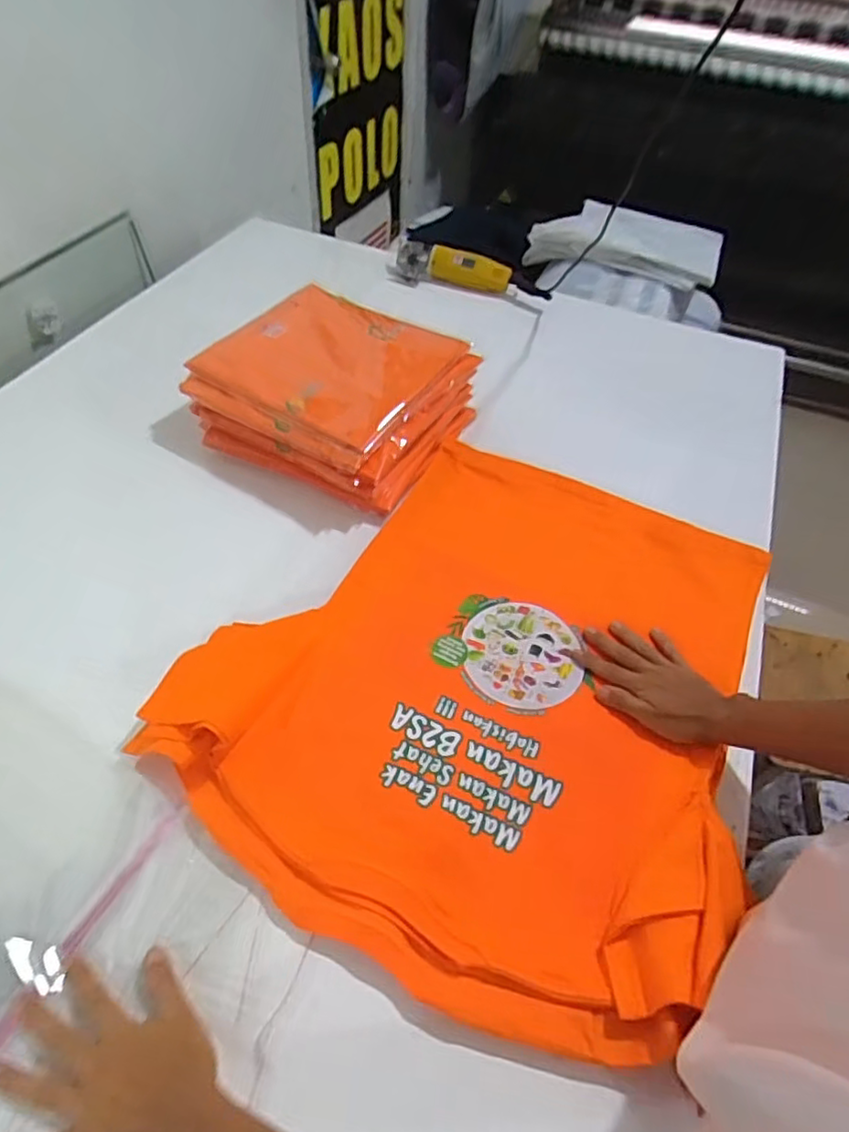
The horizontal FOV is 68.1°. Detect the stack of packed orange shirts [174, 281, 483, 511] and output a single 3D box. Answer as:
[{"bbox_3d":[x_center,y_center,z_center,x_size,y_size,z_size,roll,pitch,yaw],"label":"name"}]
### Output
[{"bbox_3d":[-0.142,-0.271,0.993,0.363,0.137,0.308,23,55,15],"label":"stack of packed orange shirts"}]

